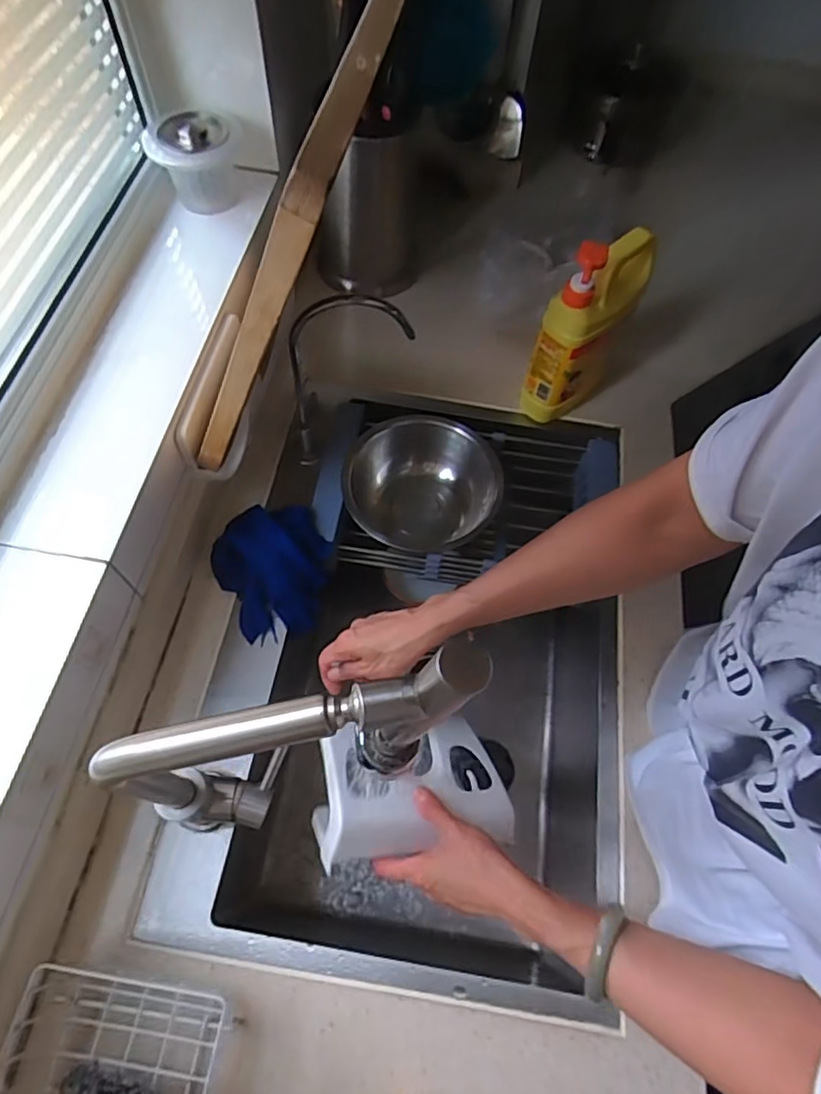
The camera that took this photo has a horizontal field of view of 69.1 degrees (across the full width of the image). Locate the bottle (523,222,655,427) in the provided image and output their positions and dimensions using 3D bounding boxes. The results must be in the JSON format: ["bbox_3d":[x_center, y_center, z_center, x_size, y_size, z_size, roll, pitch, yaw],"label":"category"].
[{"bbox_3d":[0.216,-0.271,0.742,0.081,0.256,0.131,29,65,11],"label":"bottle"}]

